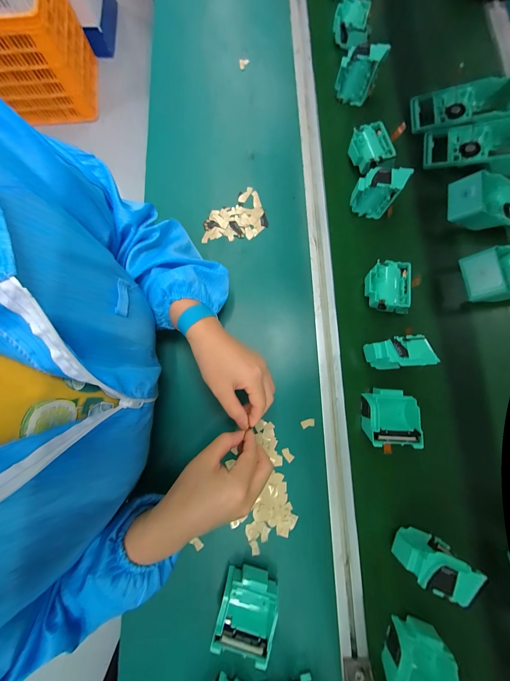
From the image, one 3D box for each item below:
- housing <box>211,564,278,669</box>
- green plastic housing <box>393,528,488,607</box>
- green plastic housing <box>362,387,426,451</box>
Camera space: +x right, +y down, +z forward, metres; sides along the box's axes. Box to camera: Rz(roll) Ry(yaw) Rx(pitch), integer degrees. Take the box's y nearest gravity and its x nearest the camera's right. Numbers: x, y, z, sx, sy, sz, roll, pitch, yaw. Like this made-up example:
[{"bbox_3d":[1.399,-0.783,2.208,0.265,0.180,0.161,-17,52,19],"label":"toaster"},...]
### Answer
[{"bbox_3d":[-0.010,0.349,0.325,0.069,0.042,0.076,15,79,4],"label":"housing"},{"bbox_3d":[0.228,0.284,0.326,0.073,0.076,0.044,28,81,7],"label":"green plastic housing"},{"bbox_3d":[0.204,0.116,0.381,0.075,0.043,0.078,5,79,2],"label":"green plastic housing"}]

